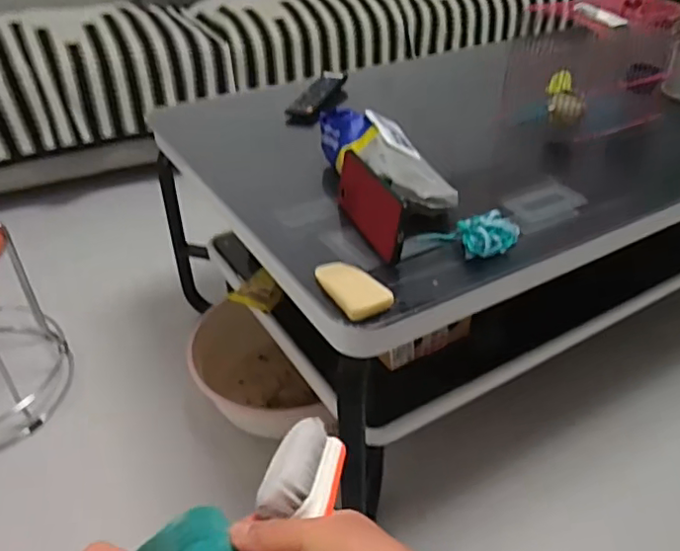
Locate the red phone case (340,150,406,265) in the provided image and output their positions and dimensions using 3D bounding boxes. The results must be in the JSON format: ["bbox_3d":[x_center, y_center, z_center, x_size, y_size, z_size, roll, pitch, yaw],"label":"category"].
[{"bbox_3d":[0.033,-0.082,0.691,0.013,0.081,0.159,-4,30,-22],"label":"red phone case"}]

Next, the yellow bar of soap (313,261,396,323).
[{"bbox_3d":[0.012,0.010,0.608,0.047,0.016,0.093,-19,41,-24],"label":"yellow bar of soap"}]

